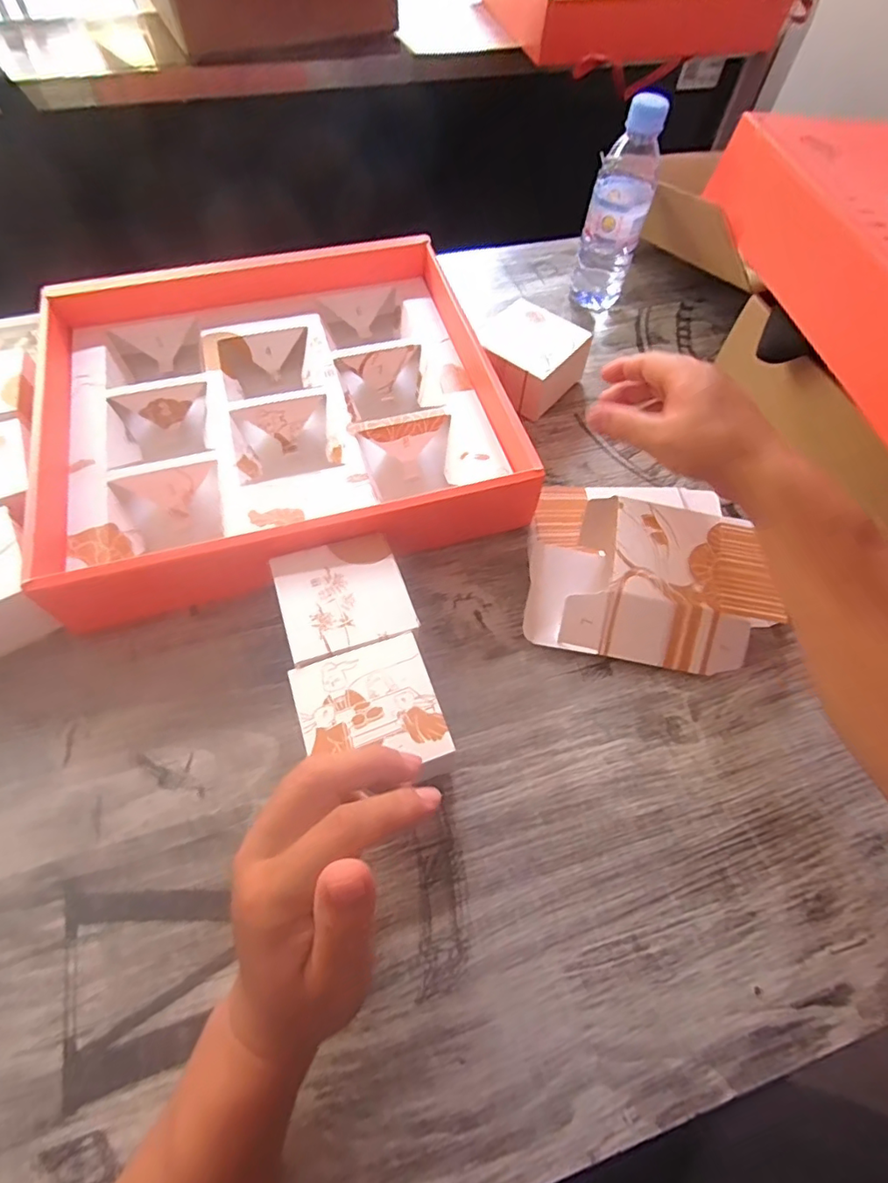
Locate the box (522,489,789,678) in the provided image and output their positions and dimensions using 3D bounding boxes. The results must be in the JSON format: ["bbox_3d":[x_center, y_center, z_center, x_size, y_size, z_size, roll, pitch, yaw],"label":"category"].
[{"bbox_3d":[0.162,-0.025,0.440,0.191,0.040,0.162,8,62,3],"label":"box"}]

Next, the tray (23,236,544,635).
[{"bbox_3d":[-0.149,-0.166,0.495,0.367,0.068,0.355,-14,63,-9],"label":"tray"}]

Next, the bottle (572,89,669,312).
[{"bbox_3d":[0.176,-0.384,0.559,0.060,0.178,0.054,14,63,6],"label":"bottle"}]

